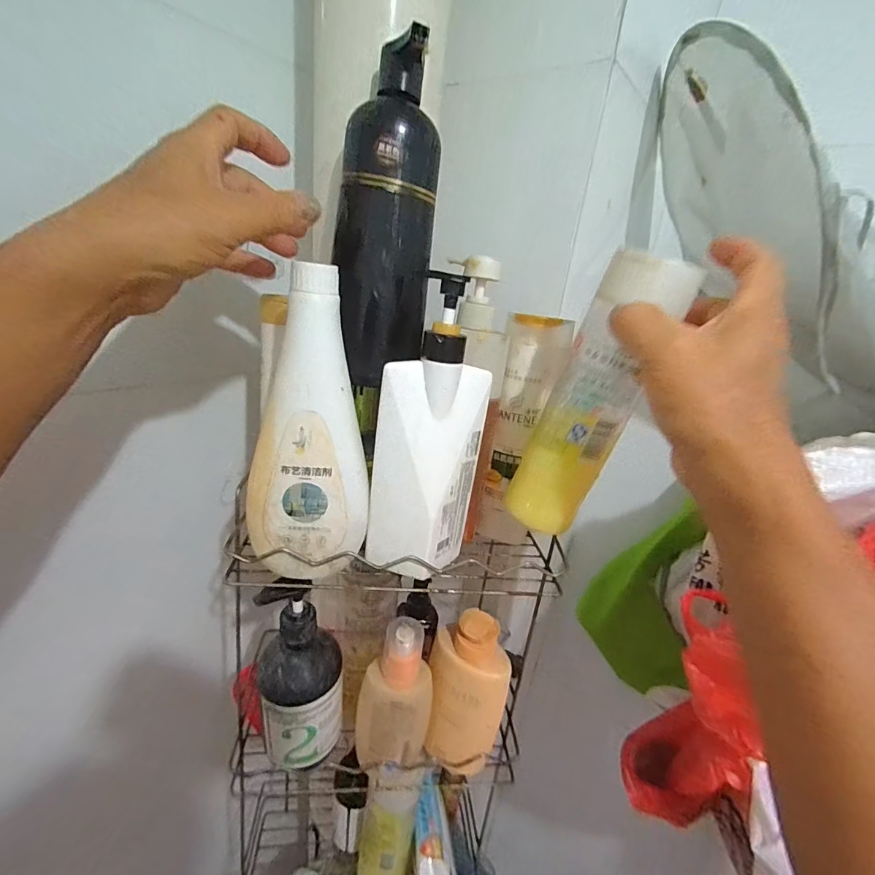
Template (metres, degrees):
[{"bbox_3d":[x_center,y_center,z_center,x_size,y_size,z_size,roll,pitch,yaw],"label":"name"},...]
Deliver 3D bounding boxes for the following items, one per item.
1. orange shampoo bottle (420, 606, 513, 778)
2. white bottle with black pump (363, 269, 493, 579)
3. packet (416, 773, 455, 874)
[{"bbox_3d":[0.026,0.239,0.405,0.069,0.165,0.046,6,22,-2],"label":"orange shampoo bottle"},{"bbox_3d":[-0.008,-0.006,0.338,0.084,0.220,0.060,3,13,-10],"label":"white bottle with black pump"},{"bbox_3d":[-0.003,0.471,0.479,0.051,0.088,0.132,6,22,-3],"label":"packet"}]

